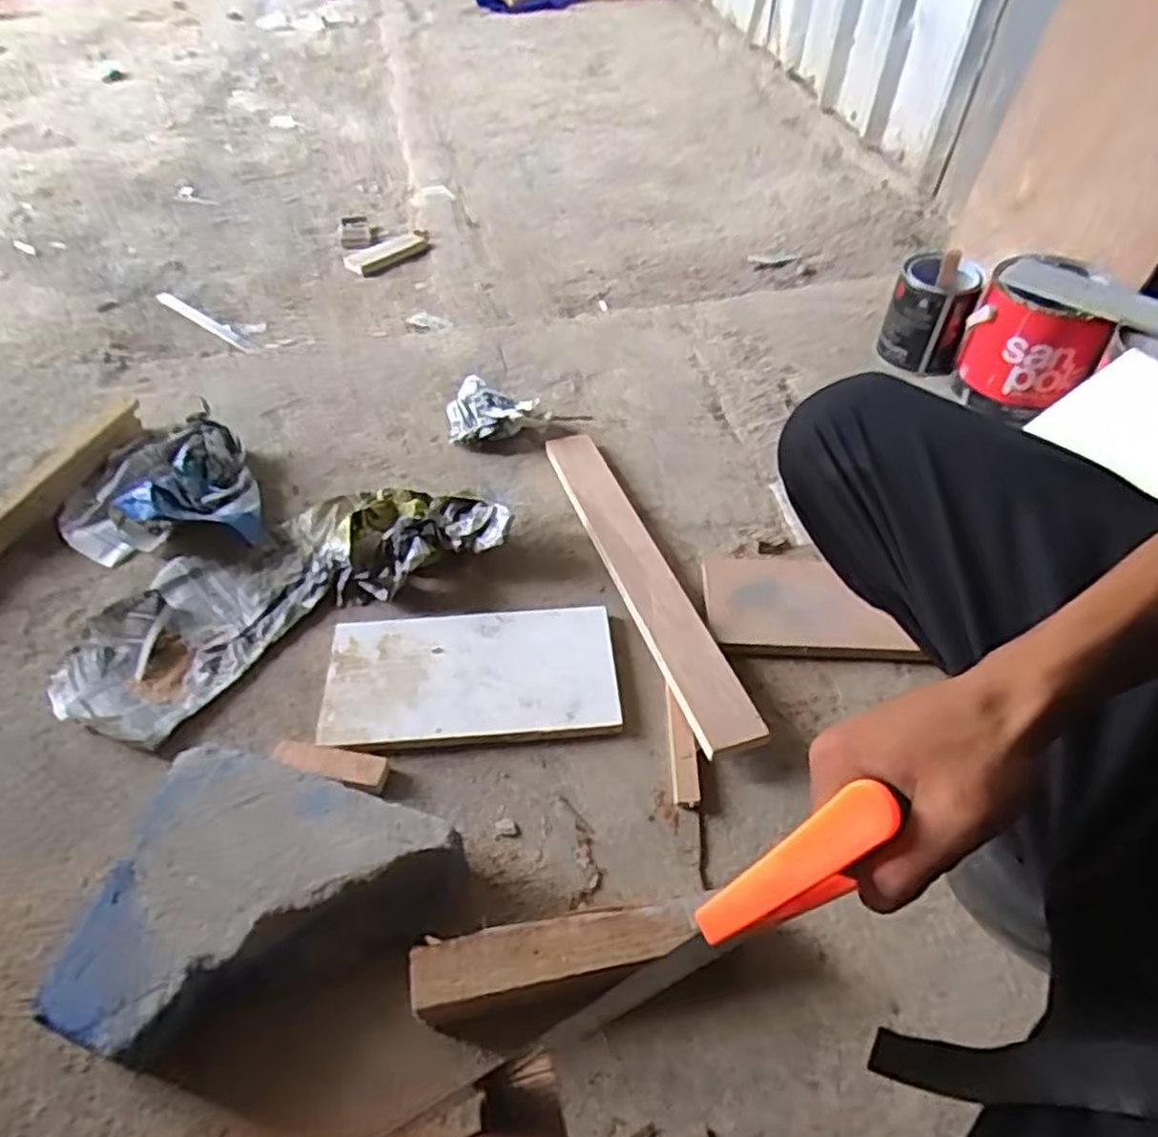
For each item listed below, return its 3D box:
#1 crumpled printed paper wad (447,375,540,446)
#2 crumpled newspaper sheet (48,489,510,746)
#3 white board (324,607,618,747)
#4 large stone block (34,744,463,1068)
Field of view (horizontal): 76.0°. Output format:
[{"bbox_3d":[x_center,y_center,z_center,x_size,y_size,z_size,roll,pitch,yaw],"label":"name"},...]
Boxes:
[{"bbox_3d":[-0.110,-0.204,0.953,0.111,0.045,0.090,-1,48,0],"label":"crumpled printed paper wad"},{"bbox_3d":[-0.309,0.011,0.764,0.439,0.054,0.202,-29,54,-23],"label":"crumpled newspaper sheet"},{"bbox_3d":[-0.101,0.101,0.709,0.268,0.021,0.140,-4,49,-3],"label":"white board"},{"bbox_3d":[-0.223,0.252,0.535,0.221,0.075,0.193,11,50,10],"label":"large stone block"}]

